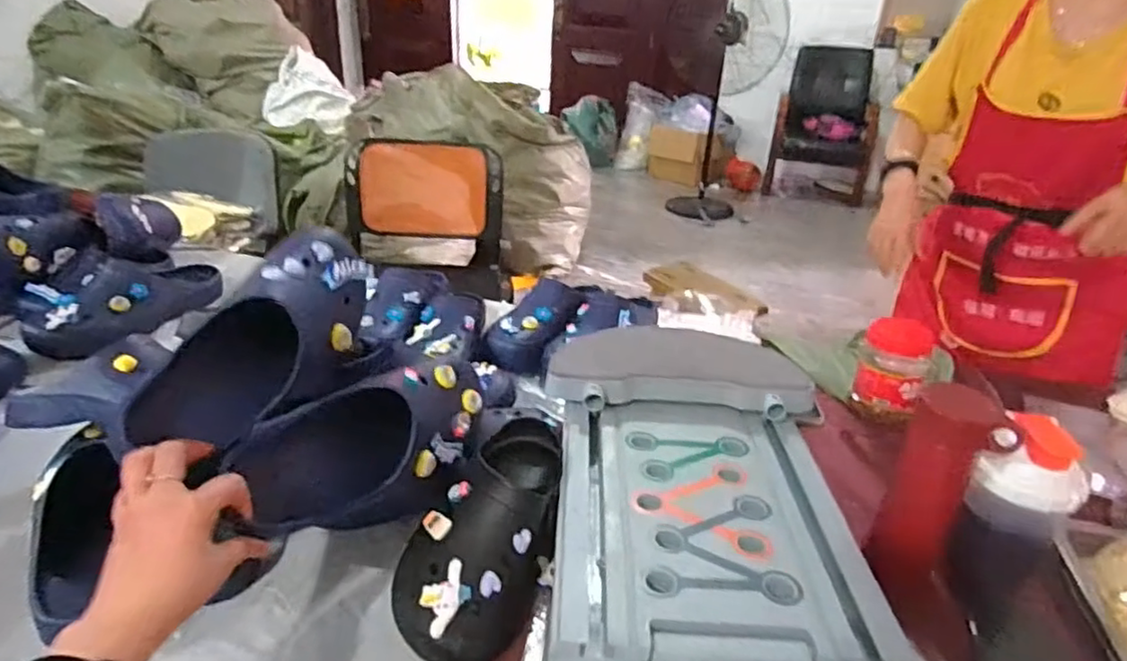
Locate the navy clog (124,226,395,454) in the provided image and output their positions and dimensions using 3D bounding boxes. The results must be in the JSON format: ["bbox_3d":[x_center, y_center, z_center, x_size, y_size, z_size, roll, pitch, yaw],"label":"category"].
[{"bbox_3d":[-0.258,0.015,0.588,0.096,0.112,0.241,15,42,20],"label":"navy clog"}]

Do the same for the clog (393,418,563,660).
[{"bbox_3d":[-0.073,0.191,0.655,0.121,0.104,0.285,9,28,10],"label":"clog"}]

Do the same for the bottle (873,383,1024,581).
[{"bbox_3d":[0.373,0.149,0.649,0.084,0.204,0.090,23,33,32],"label":"bottle"}]

